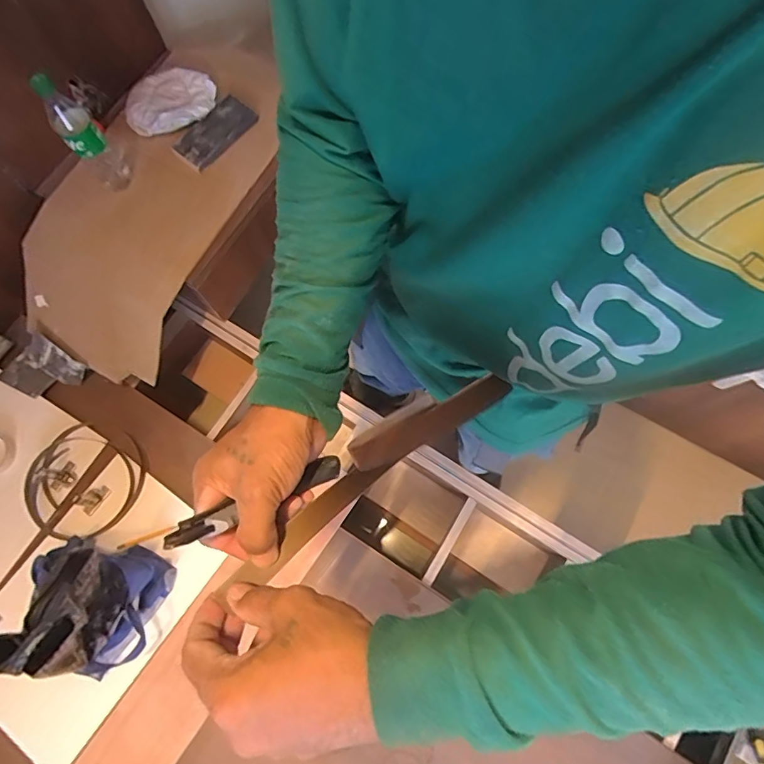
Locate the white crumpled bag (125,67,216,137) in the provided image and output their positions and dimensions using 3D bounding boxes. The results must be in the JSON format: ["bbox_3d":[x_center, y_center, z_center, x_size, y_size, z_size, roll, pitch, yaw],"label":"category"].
[{"bbox_3d":[-0.452,-0.598,1.035,0.188,0.026,0.143,-32,75,-7],"label":"white crumpled bag"}]

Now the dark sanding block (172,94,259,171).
[{"bbox_3d":[-0.347,-0.516,1.014,0.176,0.023,0.081,-44,76,-10],"label":"dark sanding block"}]

